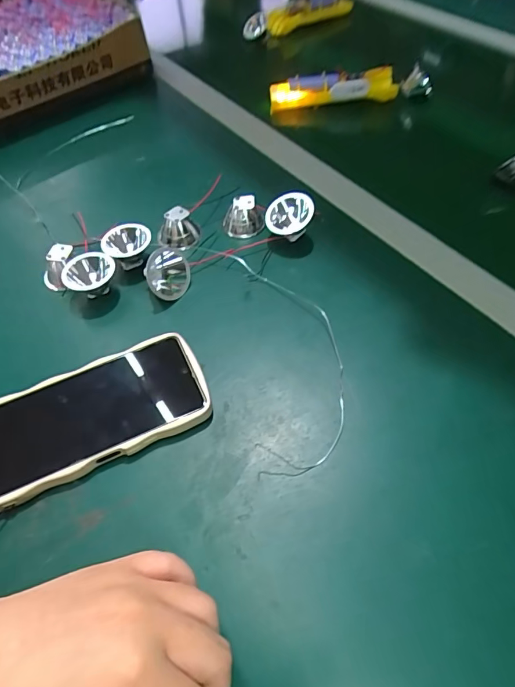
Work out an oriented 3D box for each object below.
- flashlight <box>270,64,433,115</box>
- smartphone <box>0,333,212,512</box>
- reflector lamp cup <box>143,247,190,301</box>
[{"bbox_3d":[0.121,-0.332,0.580,0.208,0.035,0.039,-4,53,2],"label":"flashlight"},{"bbox_3d":[-0.122,0.052,0.323,0.169,0.017,0.081,-22,55,-11],"label":"smartphone"},{"bbox_3d":[-0.079,-0.060,0.394,0.034,0.033,0.036,-2,54,3],"label":"reflector lamp cup"}]

